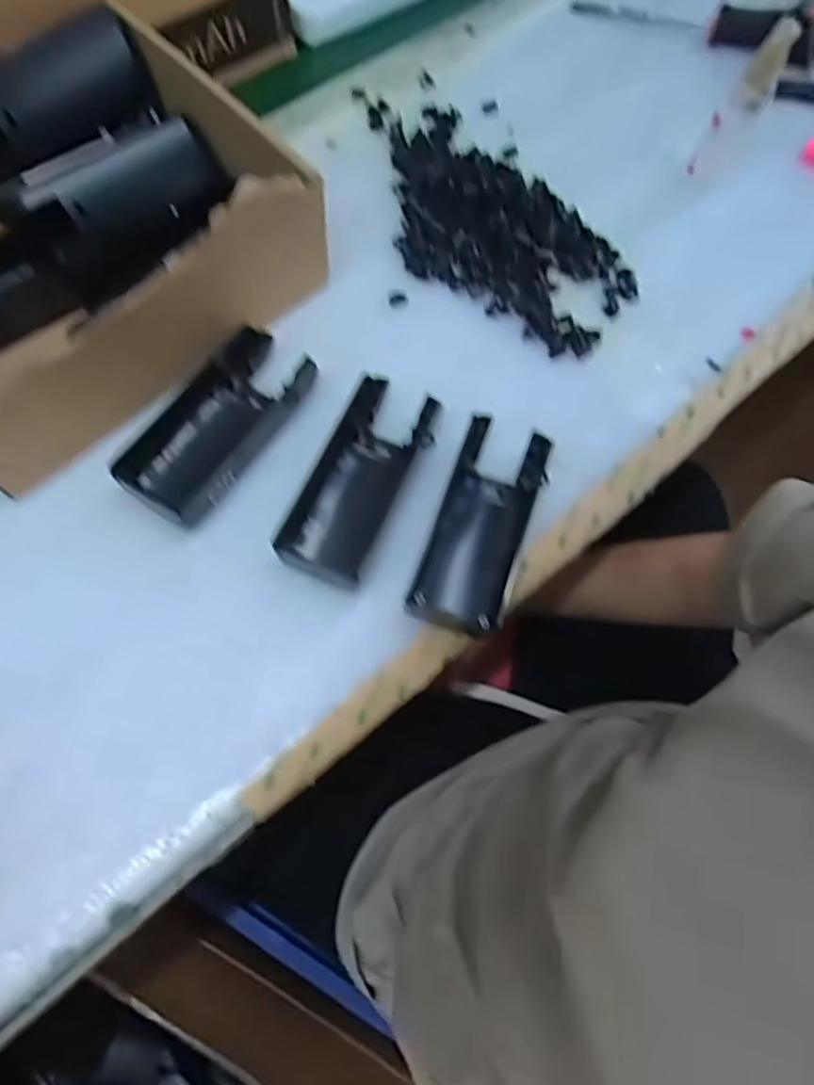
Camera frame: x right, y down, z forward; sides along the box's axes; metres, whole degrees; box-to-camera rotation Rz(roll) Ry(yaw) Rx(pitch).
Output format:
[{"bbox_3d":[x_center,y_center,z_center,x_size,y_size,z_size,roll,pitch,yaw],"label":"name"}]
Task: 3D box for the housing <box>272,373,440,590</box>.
[{"bbox_3d":[-0.024,-0.033,0.309,0.045,0.026,0.103,27,71,8],"label":"housing"}]

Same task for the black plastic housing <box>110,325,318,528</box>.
[{"bbox_3d":[-0.095,-0.059,0.317,0.055,0.020,0.106,35,72,11],"label":"black plastic housing"}]

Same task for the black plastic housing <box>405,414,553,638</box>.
[{"bbox_3d":[0.037,-0.007,0.312,0.044,0.016,0.104,20,80,6],"label":"black plastic housing"}]

